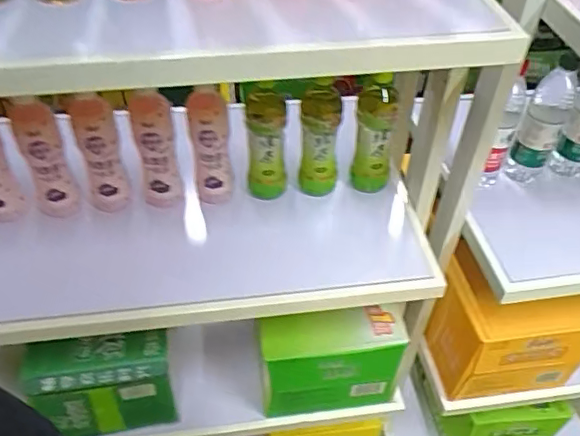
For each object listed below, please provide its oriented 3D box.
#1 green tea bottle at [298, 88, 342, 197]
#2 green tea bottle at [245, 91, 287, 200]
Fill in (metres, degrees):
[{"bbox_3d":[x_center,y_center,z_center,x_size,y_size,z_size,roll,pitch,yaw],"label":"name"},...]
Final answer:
[{"bbox_3d":[0.049,-0.116,0.914,0.064,0.169,0.070,5,45,3],"label":"green tea bottle"},{"bbox_3d":[-0.038,-0.110,0.900,0.064,0.177,0.062,-2,45,-4],"label":"green tea bottle"}]

